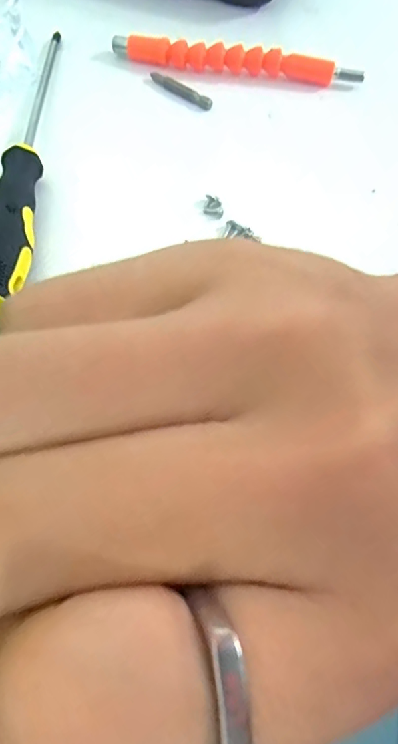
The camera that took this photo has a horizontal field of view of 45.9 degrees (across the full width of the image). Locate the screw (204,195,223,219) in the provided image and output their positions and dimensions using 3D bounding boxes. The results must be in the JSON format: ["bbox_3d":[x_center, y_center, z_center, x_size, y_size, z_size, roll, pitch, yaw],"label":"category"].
[{"bbox_3d":[0.009,-0.099,0.281,0.011,0.006,0.013,6,68,0],"label":"screw"}]

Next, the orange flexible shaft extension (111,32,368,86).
[{"bbox_3d":[0.025,-0.209,0.317,0.164,0.017,0.013,10,68,2],"label":"orange flexible shaft extension"}]

